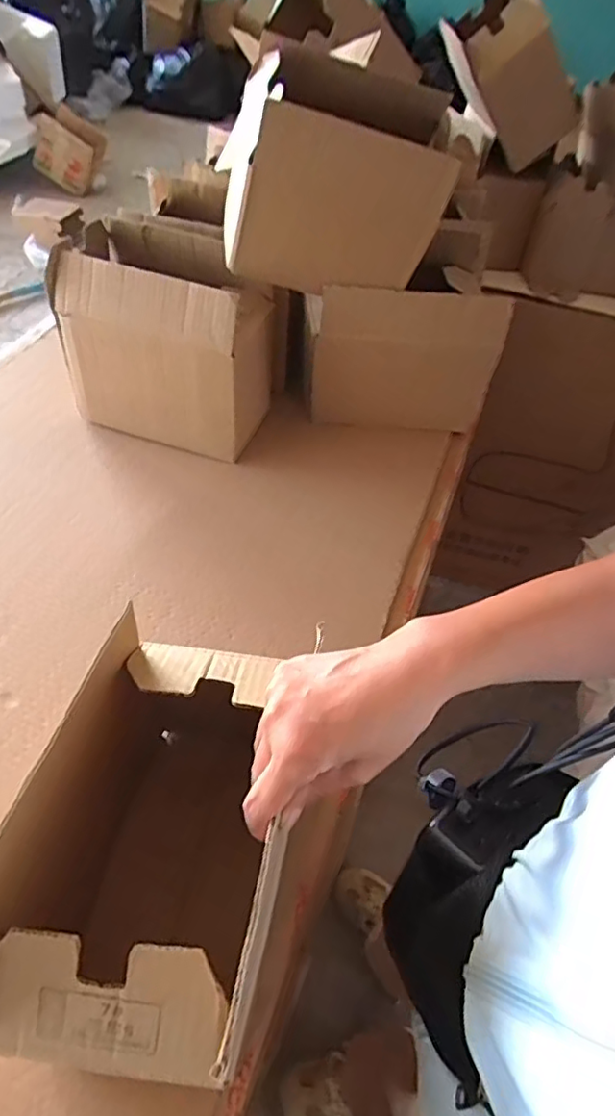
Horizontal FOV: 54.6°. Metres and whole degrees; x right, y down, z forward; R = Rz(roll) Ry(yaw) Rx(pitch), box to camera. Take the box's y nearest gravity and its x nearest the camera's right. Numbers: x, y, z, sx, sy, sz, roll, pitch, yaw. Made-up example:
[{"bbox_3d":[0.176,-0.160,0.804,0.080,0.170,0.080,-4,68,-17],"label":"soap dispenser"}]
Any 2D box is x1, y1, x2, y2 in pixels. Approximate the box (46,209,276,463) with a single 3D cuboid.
[{"bbox_3d":[-0.174,-0.279,0.764,0.237,0.216,0.161,17,50,8],"label":"box"}]

